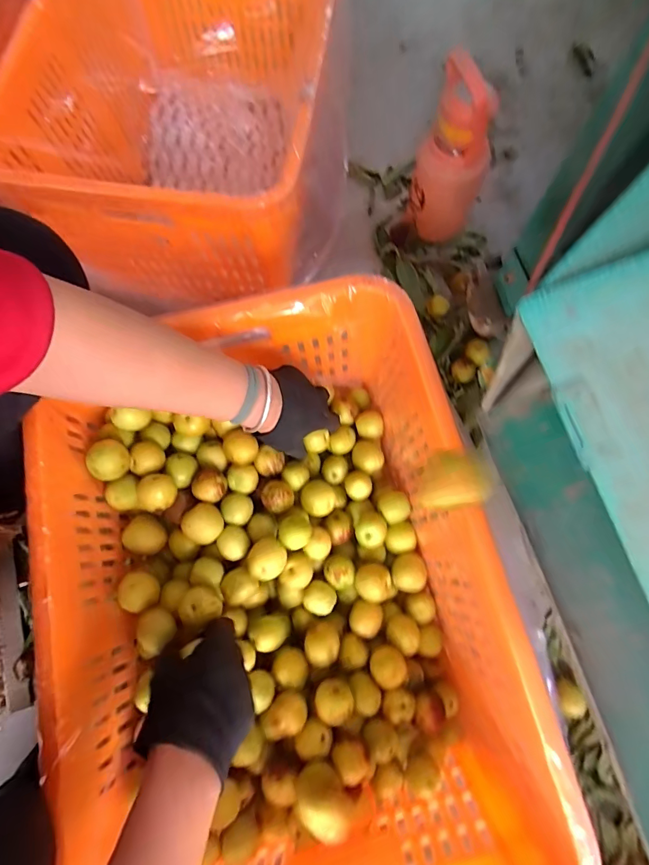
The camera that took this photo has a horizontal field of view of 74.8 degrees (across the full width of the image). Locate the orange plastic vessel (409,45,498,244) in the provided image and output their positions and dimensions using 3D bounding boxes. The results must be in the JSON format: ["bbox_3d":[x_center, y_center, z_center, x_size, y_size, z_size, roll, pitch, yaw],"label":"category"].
[{"bbox_3d":[0.186,-0.398,0.621,0.094,0.244,0.072,31,77,8],"label":"orange plastic vessel"}]

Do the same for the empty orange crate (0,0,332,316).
[{"bbox_3d":[-0.191,-0.478,0.630,0.386,0.252,0.537,5,75,2],"label":"empty orange crate"}]

